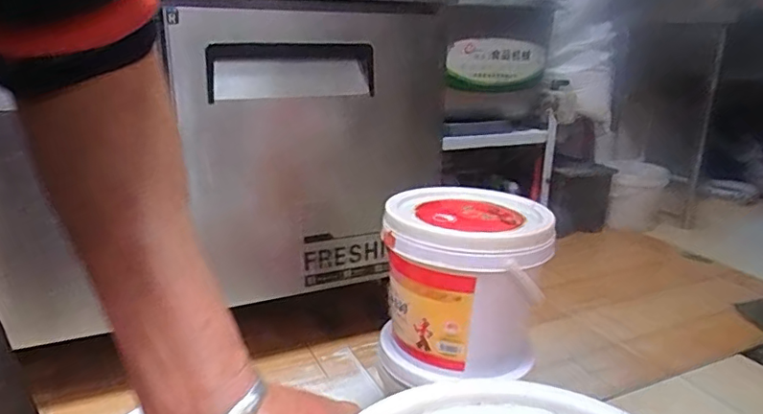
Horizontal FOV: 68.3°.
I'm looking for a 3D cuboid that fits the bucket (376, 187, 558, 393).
[{"bbox_3d":[0.120,0.112,0.847,0.228,0.225,0.205,3,18,7],"label":"bucket"}]

